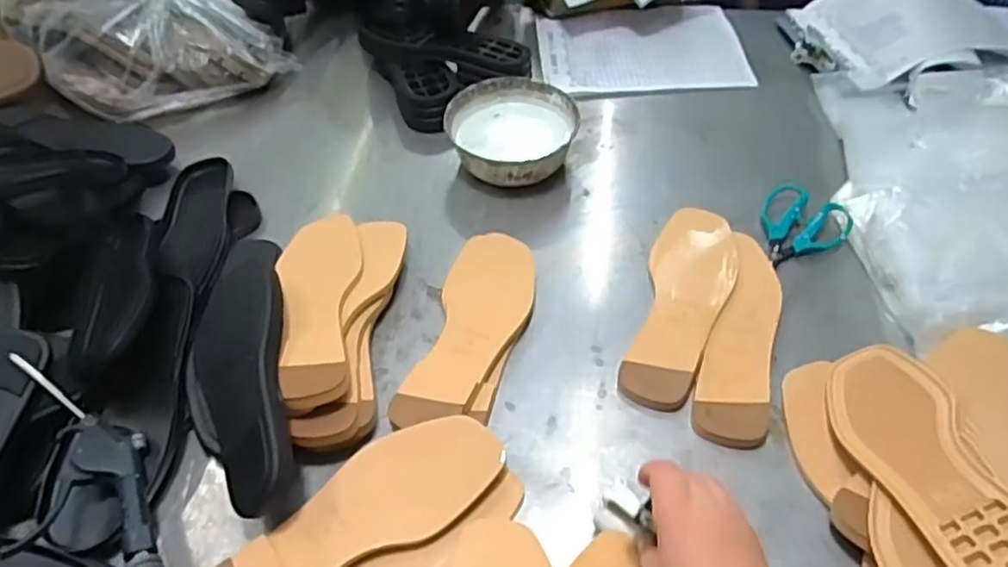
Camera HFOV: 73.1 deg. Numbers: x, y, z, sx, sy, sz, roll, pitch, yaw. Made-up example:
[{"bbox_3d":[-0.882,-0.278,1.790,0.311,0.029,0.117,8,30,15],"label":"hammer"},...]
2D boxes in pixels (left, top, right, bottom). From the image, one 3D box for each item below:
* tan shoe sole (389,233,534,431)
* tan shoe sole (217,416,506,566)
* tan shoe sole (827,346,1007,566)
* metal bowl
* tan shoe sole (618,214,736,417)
[{"bbox_3d":[-0.026,0.040,0.633,0.086,0.026,0.225,10,51,10],"label":"tan shoe sole"},{"bbox_3d":[-0.111,0.179,0.509,0.239,0.023,0.080,-32,56,-23],"label":"tan shoe sole"},{"bbox_3d":[0.302,0.125,0.491,0.079,0.009,0.230,-32,26,19],"label":"tan shoe sole"},{"bbox_3d":[0.009,-0.173,0.799,0.143,0.059,0.143,-1,50,1],"label":"metal bowl"},{"bbox_3d":[0.169,0.019,0.649,0.078,0.033,0.219,17,53,15],"label":"tan shoe sole"}]

